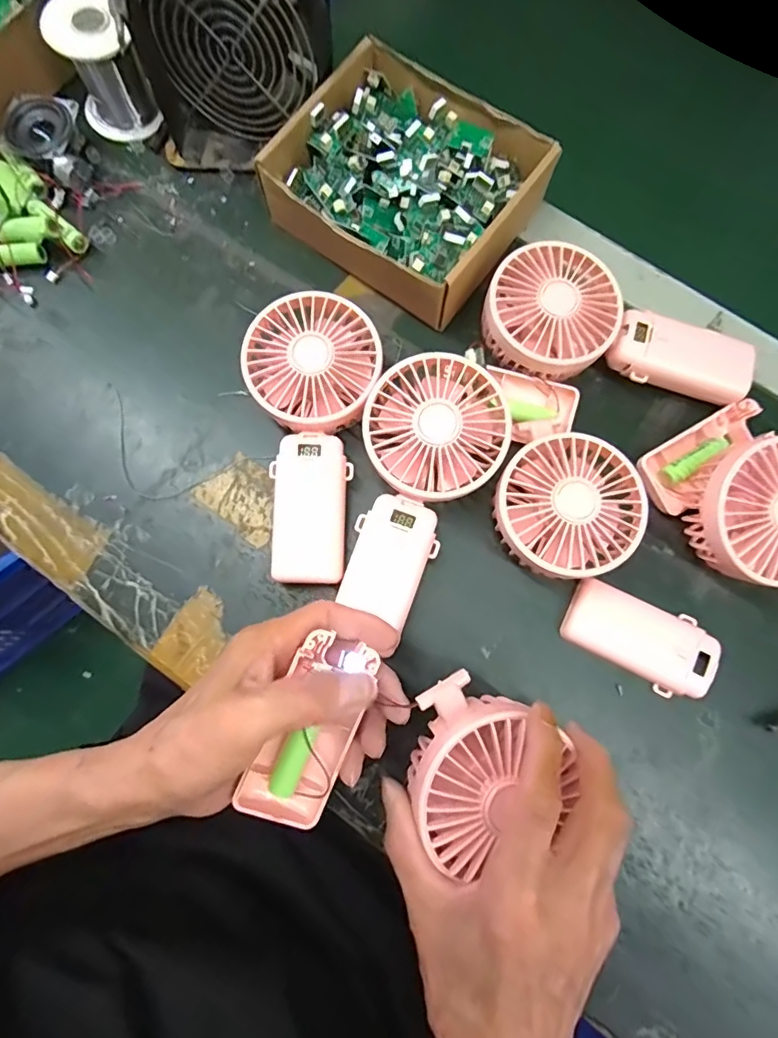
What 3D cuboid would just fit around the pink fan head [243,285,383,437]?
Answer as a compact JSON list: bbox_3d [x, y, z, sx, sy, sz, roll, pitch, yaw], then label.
[{"bbox_3d":[-0.049,-0.100,0.334,0.082,0.046,0.087,0,79,0],"label":"pink fan head"}]

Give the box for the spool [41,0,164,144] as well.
[{"bbox_3d":[-0.212,-0.333,0.368,0.055,0.065,0.055,-27,80,-5],"label":"spool"}]

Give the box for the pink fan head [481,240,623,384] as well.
[{"bbox_3d":[0.109,-0.139,0.340,0.086,0.041,0.086,0,79,0],"label":"pink fan head"}]

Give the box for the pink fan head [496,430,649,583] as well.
[{"bbox_3d":[0.110,-0.006,0.314,0.084,0.038,0.087,0,76,-1],"label":"pink fan head"}]

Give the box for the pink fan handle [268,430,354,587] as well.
[{"bbox_3d":[-0.051,-0.006,0.323,0.048,0.030,0.092,3,79,1],"label":"pink fan handle"}]

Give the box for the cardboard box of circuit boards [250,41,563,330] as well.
[{"bbox_3d":[0.014,-0.237,0.362,0.173,0.050,0.153,34,81,6],"label":"cardboard box of circuit boards"}]

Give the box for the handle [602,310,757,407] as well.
[{"bbox_3d":[0.201,-0.110,0.349,0.094,0.032,0.045,19,79,4],"label":"handle"}]

